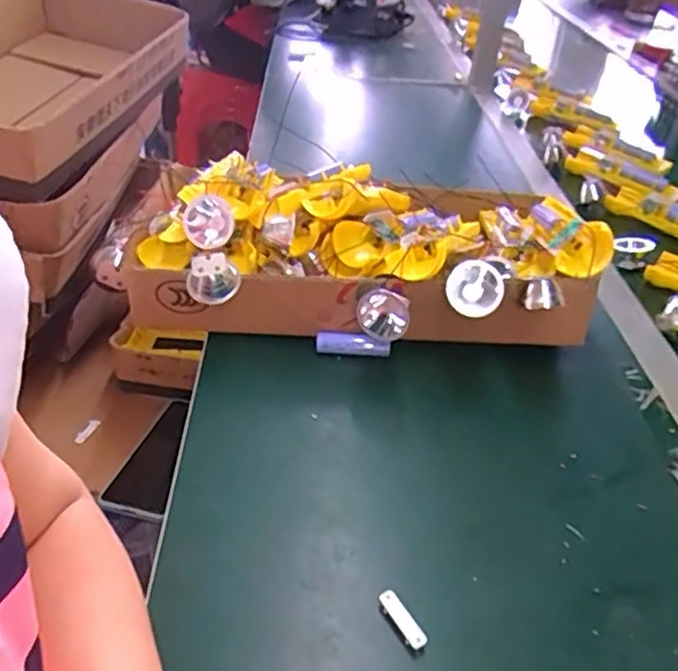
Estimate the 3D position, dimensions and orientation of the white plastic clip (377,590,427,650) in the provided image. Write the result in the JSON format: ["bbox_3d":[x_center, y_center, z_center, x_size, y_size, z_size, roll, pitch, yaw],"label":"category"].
[{"bbox_3d":[0.037,0.168,0.387,0.011,0.013,0.038,-22,43,-29],"label":"white plastic clip"}]

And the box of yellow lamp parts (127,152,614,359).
[{"bbox_3d":[0.019,-0.078,0.637,0.405,0.113,0.242,1,36,-3],"label":"box of yellow lamp parts"}]

